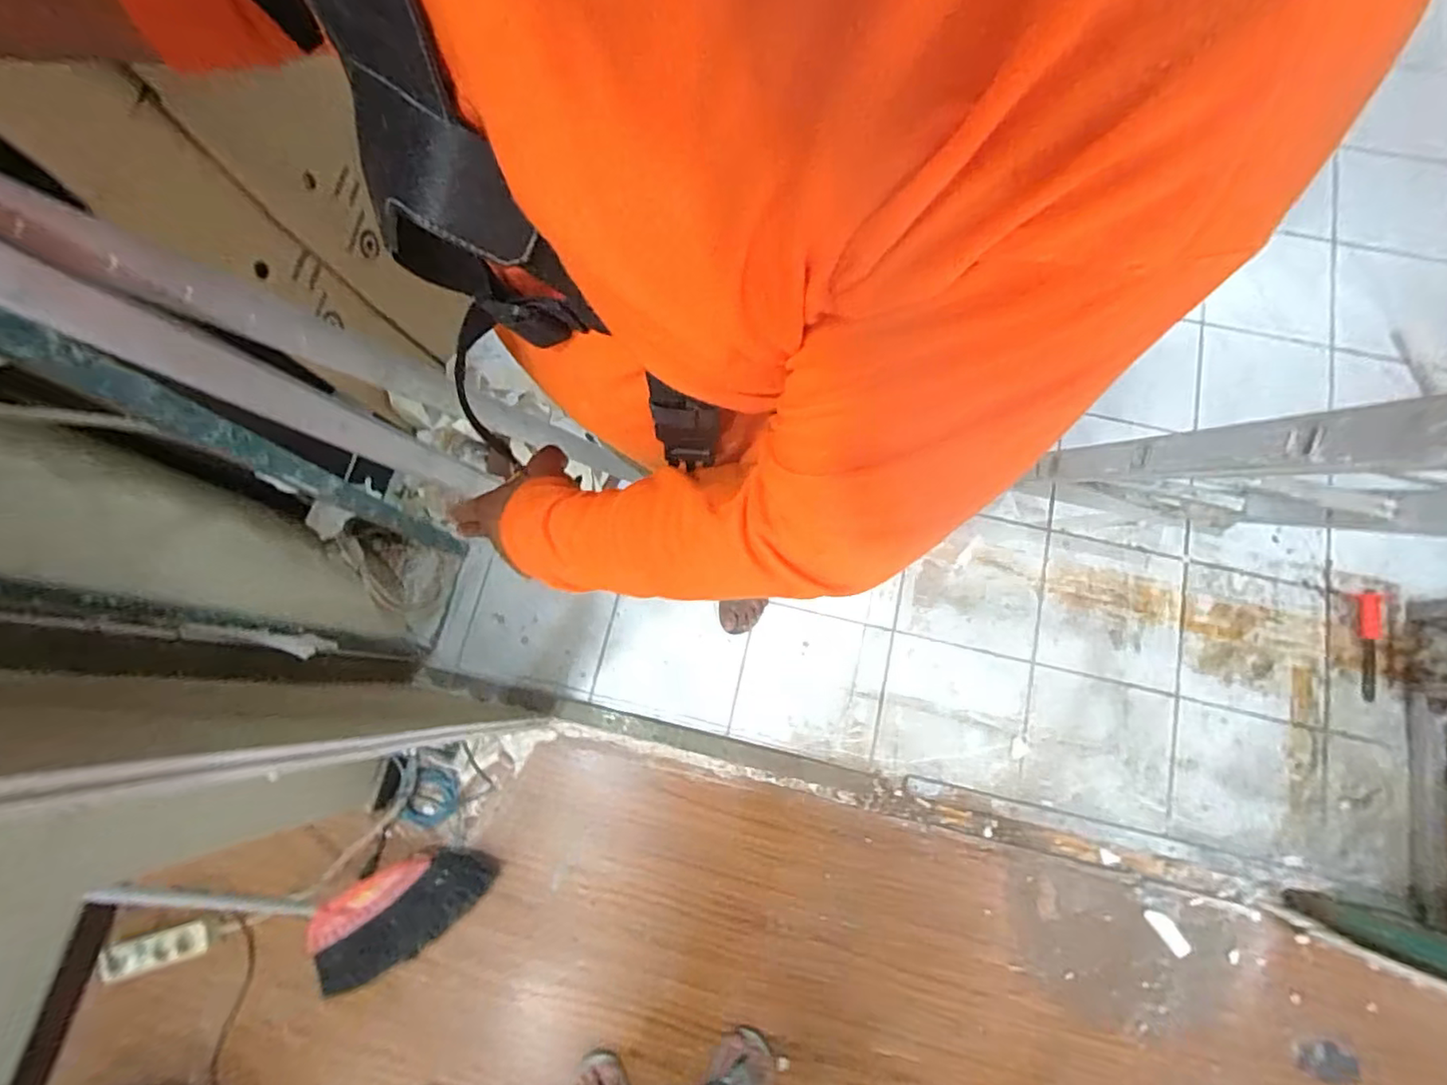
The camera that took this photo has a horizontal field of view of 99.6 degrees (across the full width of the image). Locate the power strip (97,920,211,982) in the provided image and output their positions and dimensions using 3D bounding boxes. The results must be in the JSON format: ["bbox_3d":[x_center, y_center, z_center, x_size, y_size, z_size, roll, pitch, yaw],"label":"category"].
[{"bbox_3d":[-1.015,0.729,1.090,0.170,0.034,0.062,-17,77,-3],"label":"power strip"}]

